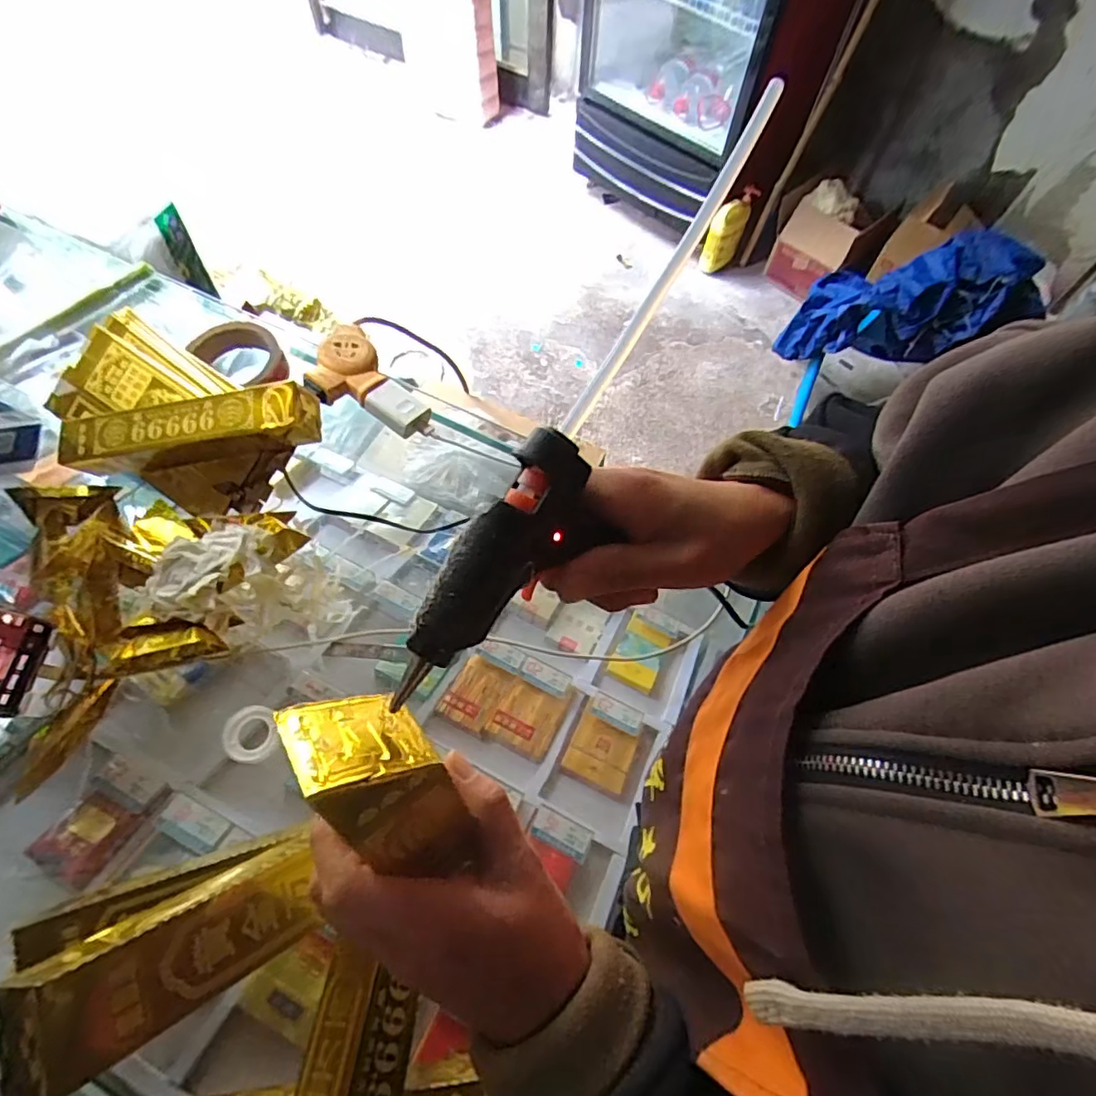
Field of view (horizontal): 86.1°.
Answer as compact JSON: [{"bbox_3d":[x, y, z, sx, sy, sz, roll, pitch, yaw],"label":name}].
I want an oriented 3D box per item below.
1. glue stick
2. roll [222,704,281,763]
[{"bbox_3d":[0.060,-0.133,0.260,0.009,0.012,0.201,29,79,11],"label":"glue stick"},{"bbox_3d":[-0.234,0.146,0.460,0.040,0.007,0.044,1,65,-2],"label":"roll"}]

